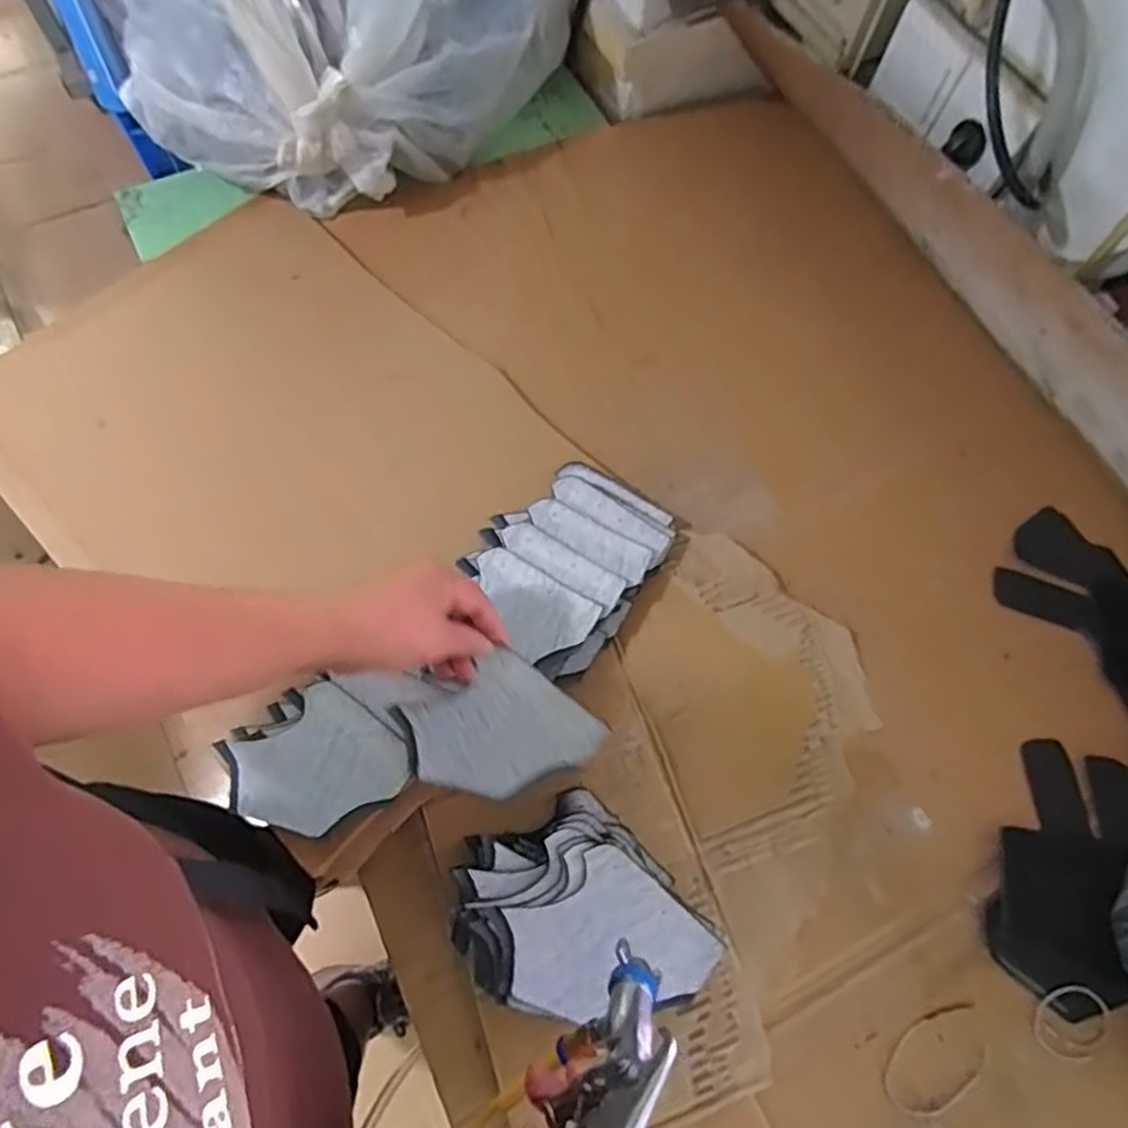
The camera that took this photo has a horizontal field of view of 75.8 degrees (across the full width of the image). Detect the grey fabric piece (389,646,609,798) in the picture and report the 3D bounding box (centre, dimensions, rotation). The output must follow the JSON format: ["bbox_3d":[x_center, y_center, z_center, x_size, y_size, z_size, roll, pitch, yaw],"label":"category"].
[{"bbox_3d":[-0.045,0.114,0.497,0.119,0.004,0.090,-31,90,6],"label":"grey fabric piece"}]

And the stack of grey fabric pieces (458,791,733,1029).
[{"bbox_3d":[0.007,0.236,0.492,0.143,0.056,0.138,-23,71,-11],"label":"stack of grey fabric pieces"}]

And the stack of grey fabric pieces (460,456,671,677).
[{"bbox_3d":[0.006,-0.003,0.586,0.125,0.036,0.170,38,71,12],"label":"stack of grey fabric pieces"}]

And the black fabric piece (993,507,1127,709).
[{"bbox_3d":[0.470,0.042,0.632,0.179,0.010,0.122,42,72,13],"label":"black fabric piece"}]

